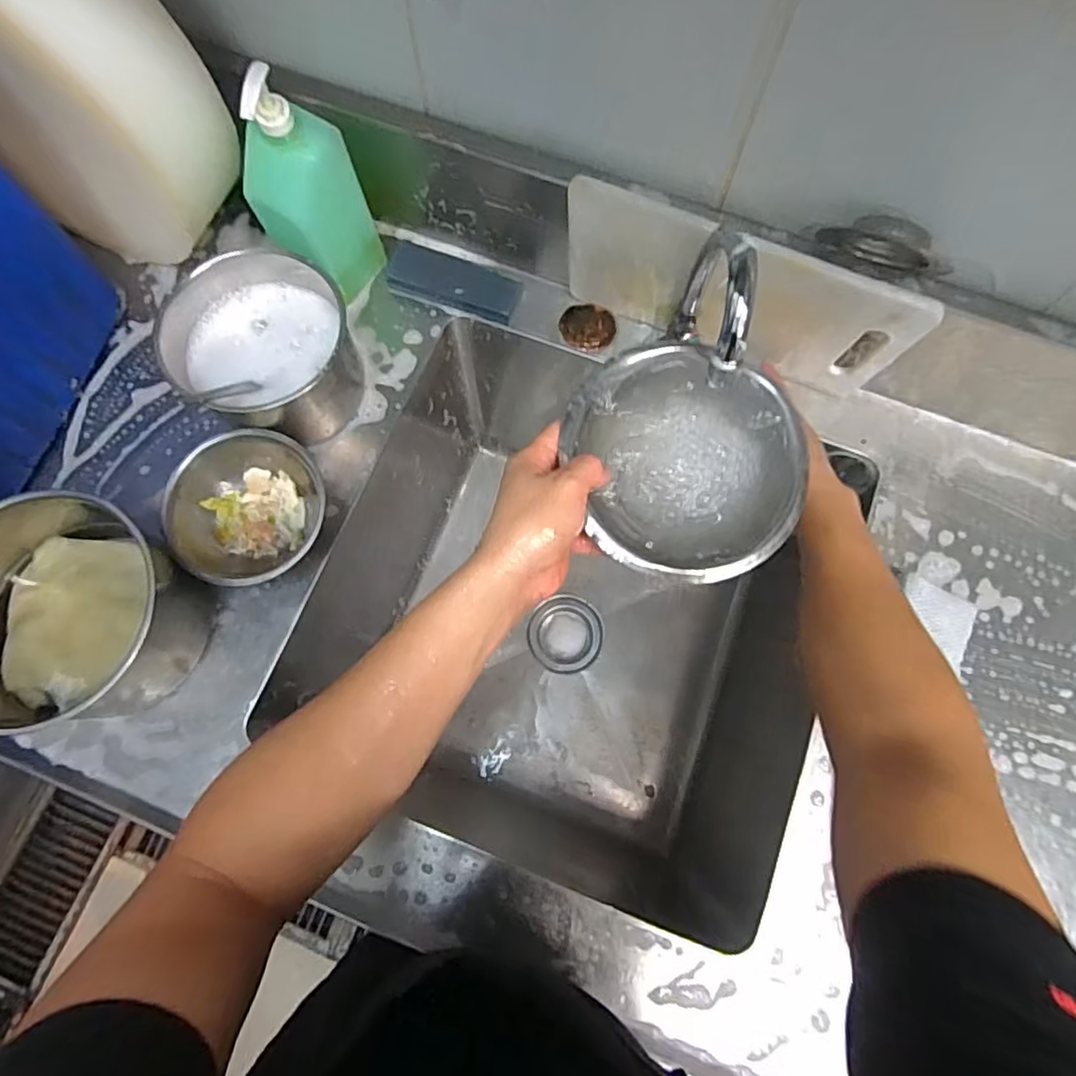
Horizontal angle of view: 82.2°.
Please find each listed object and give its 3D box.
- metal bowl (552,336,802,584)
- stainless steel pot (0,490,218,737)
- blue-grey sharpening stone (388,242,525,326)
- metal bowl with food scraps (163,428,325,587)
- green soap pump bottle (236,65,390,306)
[{"bbox_3d":[0.105,-0.057,0.427,0.157,0.046,0.165,-16,74,-7],"label":"metal bowl"},{"bbox_3d":[-0.423,0.076,0.558,0.196,0.131,0.199,1,73,-2],"label":"stainless steel pot"},{"bbox_3d":[-0.095,-0.293,0.706,0.152,0.020,0.055,22,73,4],"label":"blue-grey sharpening stone"},{"bbox_3d":[-0.282,-0.026,0.611,0.144,0.076,0.143,1,73,-2],"label":"metal bowl with food scraps"},{"bbox_3d":[-0.232,-0.342,0.619,0.085,0.231,0.096,28,74,6],"label":"green soap pump bottle"}]

